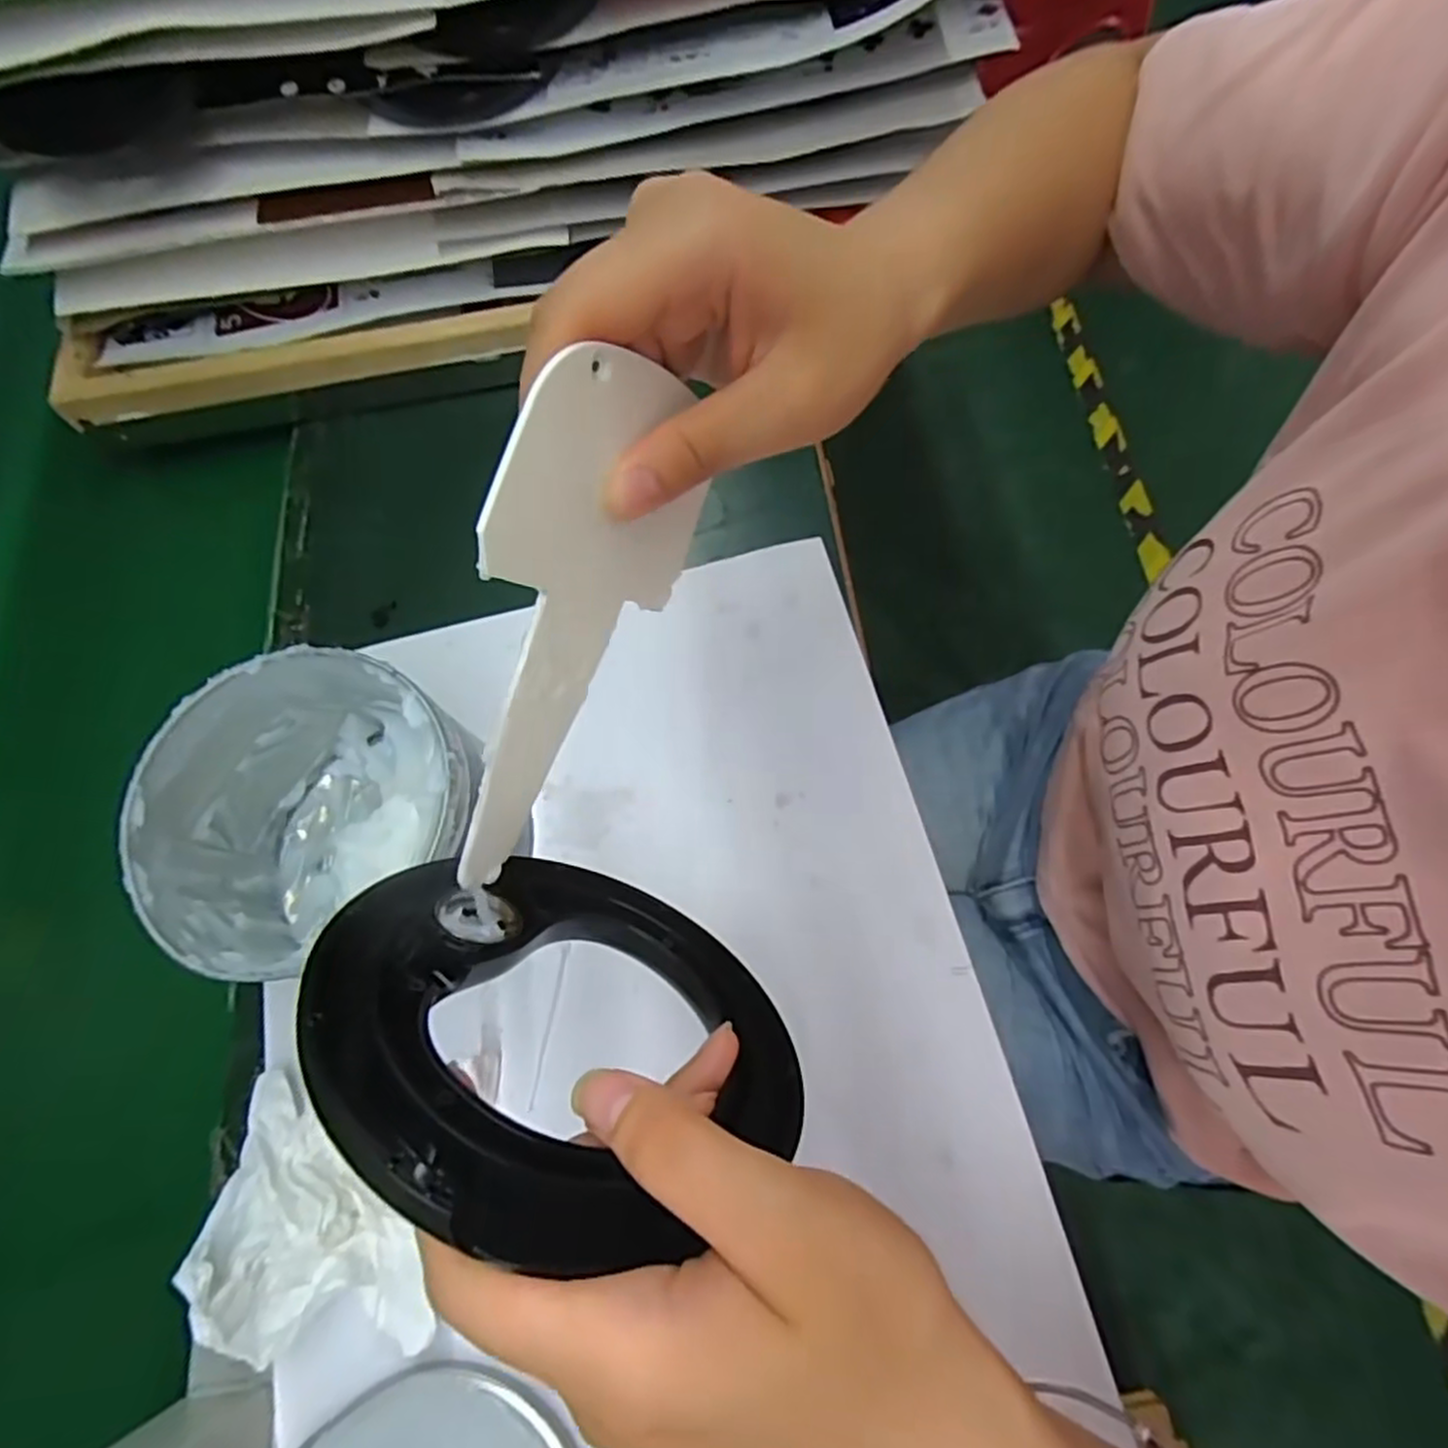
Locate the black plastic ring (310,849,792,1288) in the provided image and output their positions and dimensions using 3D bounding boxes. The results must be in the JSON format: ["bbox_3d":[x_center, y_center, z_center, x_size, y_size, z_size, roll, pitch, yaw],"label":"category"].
[{"bbox_3d":[-0.043,0.080,0.204,0.122,0.132,0.010,35,109,32],"label":"black plastic ring"}]

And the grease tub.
[{"bbox_3d":[-0.170,0.043,0.329,0.125,0.103,0.117,-1,70,2],"label":"grease tub"}]

